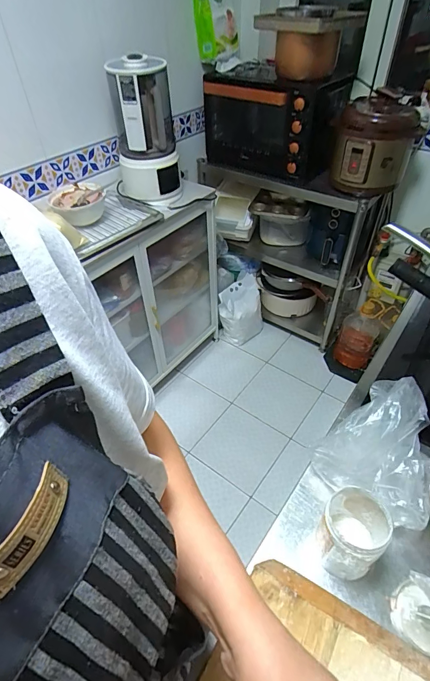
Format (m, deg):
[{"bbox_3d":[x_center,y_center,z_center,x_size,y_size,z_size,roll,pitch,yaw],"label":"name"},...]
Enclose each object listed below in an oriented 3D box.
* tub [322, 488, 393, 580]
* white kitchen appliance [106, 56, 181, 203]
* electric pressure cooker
[{"bbox_3d":[0.189,0.269,0.512,0.082,0.110,0.089,28,52,27],"label":"tub"},{"bbox_3d":[-0.228,-0.661,1.191,0.198,0.386,0.169,-7,45,-6],"label":"white kitchen appliance"},{"bbox_3d":[0.568,-0.690,1.306,0.249,0.280,0.287,20,48,21],"label":"electric pressure cooker"}]

